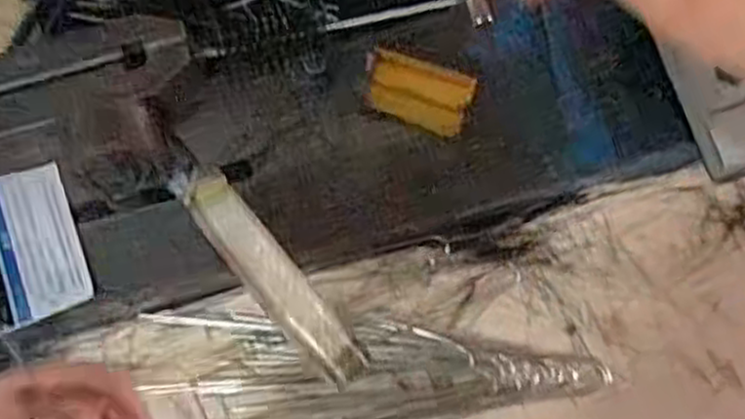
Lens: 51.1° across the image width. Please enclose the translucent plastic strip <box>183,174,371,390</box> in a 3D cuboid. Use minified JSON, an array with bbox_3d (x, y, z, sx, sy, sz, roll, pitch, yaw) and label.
[{"bbox_3d":[-0.033,0.025,0.274,0.017,0.004,0.086,-40,95,-20],"label":"translucent plastic strip"}]

